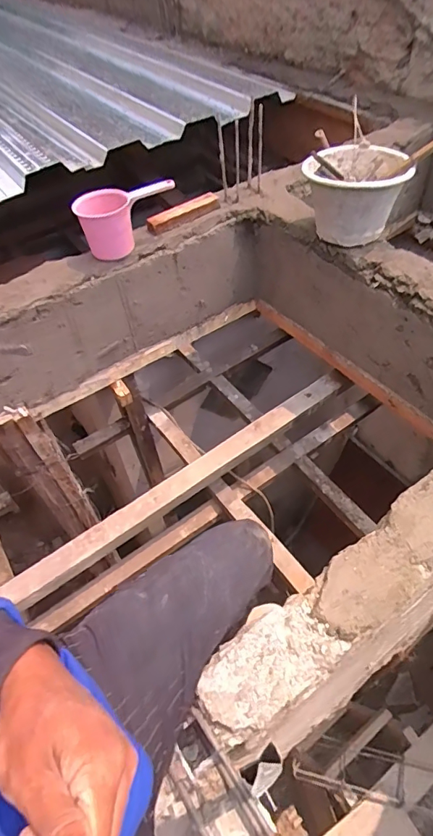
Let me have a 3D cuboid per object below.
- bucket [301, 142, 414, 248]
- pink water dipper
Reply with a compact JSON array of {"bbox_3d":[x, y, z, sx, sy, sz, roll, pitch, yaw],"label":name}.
[{"bbox_3d":[0.334,-0.555,1.137,0.239,0.144,0.204,-4,50,2],"label":"bucket"},{"bbox_3d":[-0.238,-0.541,1.245,0.263,0.152,0.128,-10,50,-3],"label":"pink water dipper"}]

